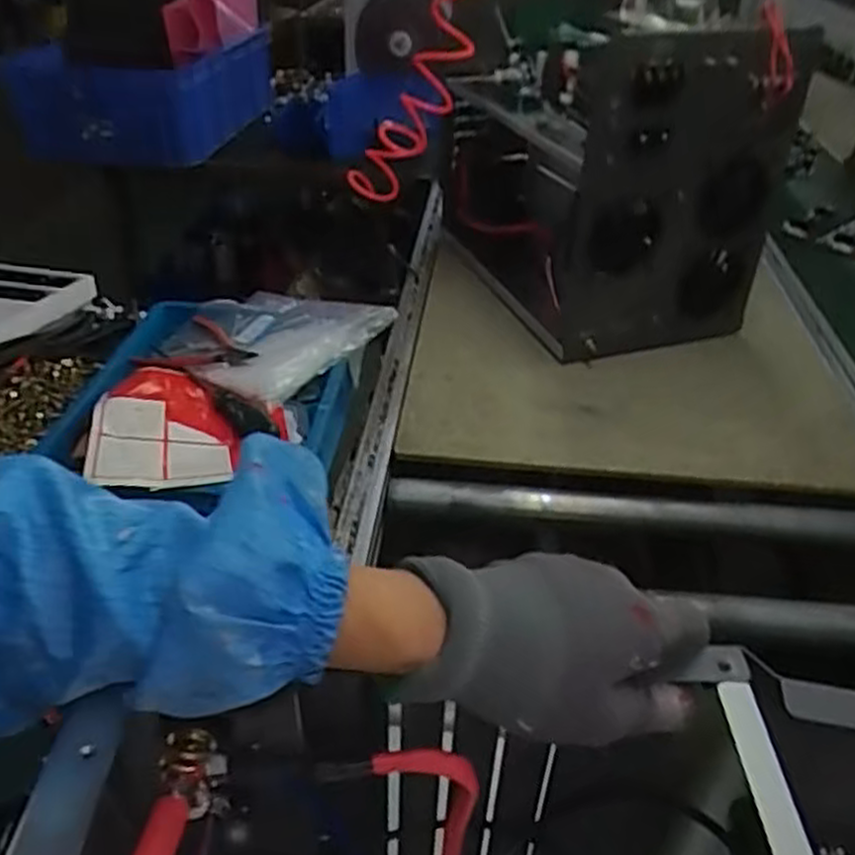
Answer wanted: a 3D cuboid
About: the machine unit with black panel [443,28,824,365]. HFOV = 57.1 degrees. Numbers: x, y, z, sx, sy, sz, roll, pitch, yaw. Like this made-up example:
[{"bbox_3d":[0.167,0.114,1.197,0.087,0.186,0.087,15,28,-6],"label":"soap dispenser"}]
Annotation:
[{"bbox_3d":[0.258,-0.427,1.234,0.307,0.425,0.561,-9,37,-14],"label":"machine unit with black panel"}]

